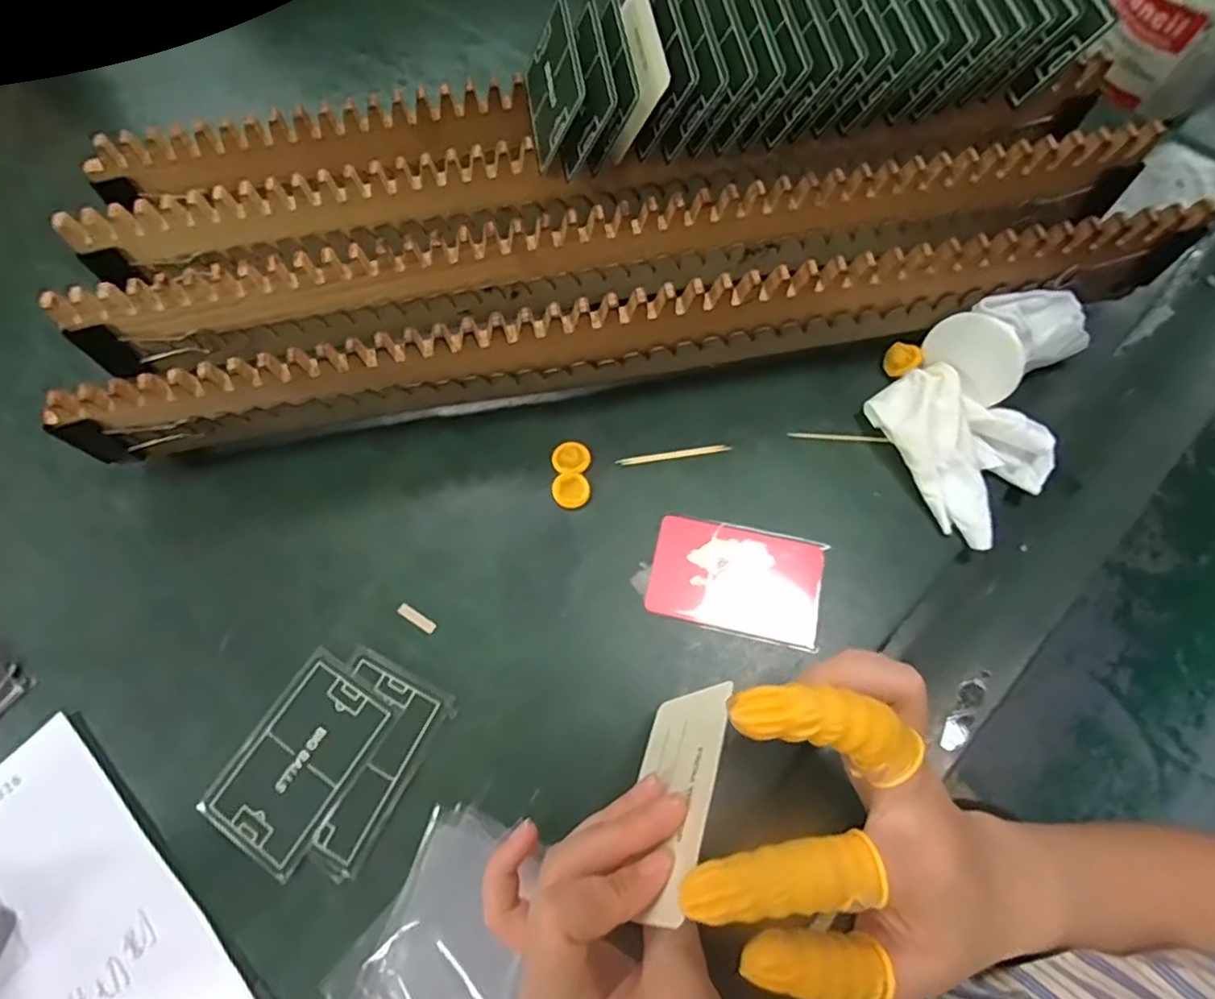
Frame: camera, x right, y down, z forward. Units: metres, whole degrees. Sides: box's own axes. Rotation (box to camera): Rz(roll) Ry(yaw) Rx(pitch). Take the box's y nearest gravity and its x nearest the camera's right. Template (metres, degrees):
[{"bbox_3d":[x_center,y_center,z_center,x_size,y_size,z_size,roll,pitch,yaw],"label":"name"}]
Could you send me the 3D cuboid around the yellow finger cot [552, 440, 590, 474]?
[{"bbox_3d":[-0.021,-0.025,0.354,0.021,0.004,0.019,0,68,2],"label":"yellow finger cot"}]

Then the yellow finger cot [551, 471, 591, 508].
[{"bbox_3d":[-0.020,-0.005,0.348,0.020,0.004,0.020,-1,68,2],"label":"yellow finger cot"}]

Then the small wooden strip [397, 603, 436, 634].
[{"bbox_3d":[-0.100,0.062,0.328,0.022,0.004,0.006,31,72,13],"label":"small wooden strip"}]

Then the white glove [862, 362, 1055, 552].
[{"bbox_3d":[0.195,-0.032,0.338,0.074,0.035,0.093,-28,70,-9],"label":"white glove"}]

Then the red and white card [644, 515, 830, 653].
[{"bbox_3d":[0.067,0.042,0.328,0.086,0.004,0.057,11,72,10],"label":"red and white card"}]

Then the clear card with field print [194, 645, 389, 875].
[{"bbox_3d":[-0.148,0.125,0.304,0.054,0.004,0.087,30,72,13],"label":"clear card with field print"}]

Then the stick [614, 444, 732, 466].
[{"bbox_3d":[0.038,-0.026,0.353,0.064,0.004,0.005,-9,68,-2],"label":"stick"}]

